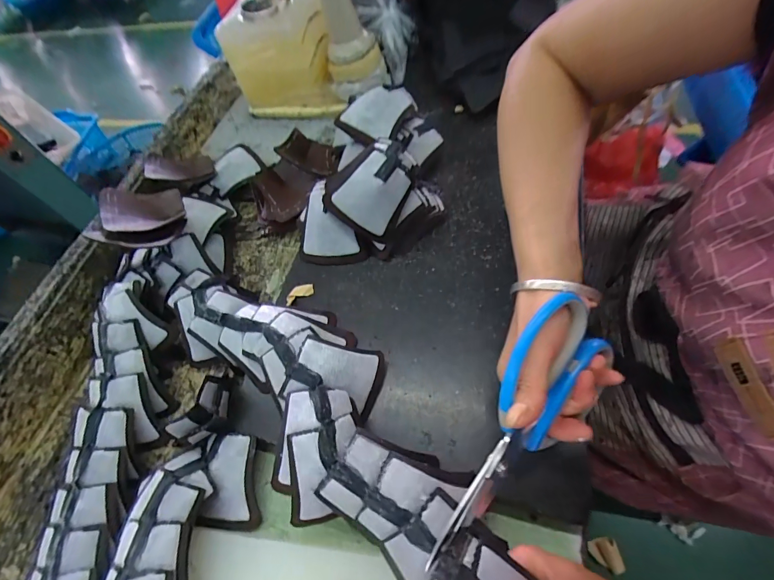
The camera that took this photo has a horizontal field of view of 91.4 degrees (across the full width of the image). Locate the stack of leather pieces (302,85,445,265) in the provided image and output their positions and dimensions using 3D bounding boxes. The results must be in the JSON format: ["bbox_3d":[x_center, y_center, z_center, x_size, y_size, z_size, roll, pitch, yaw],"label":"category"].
[{"bbox_3d":[-0.021,-0.132,0.408,0.154,0.078,0.176,-3,61,8],"label":"stack of leather pieces"}]

